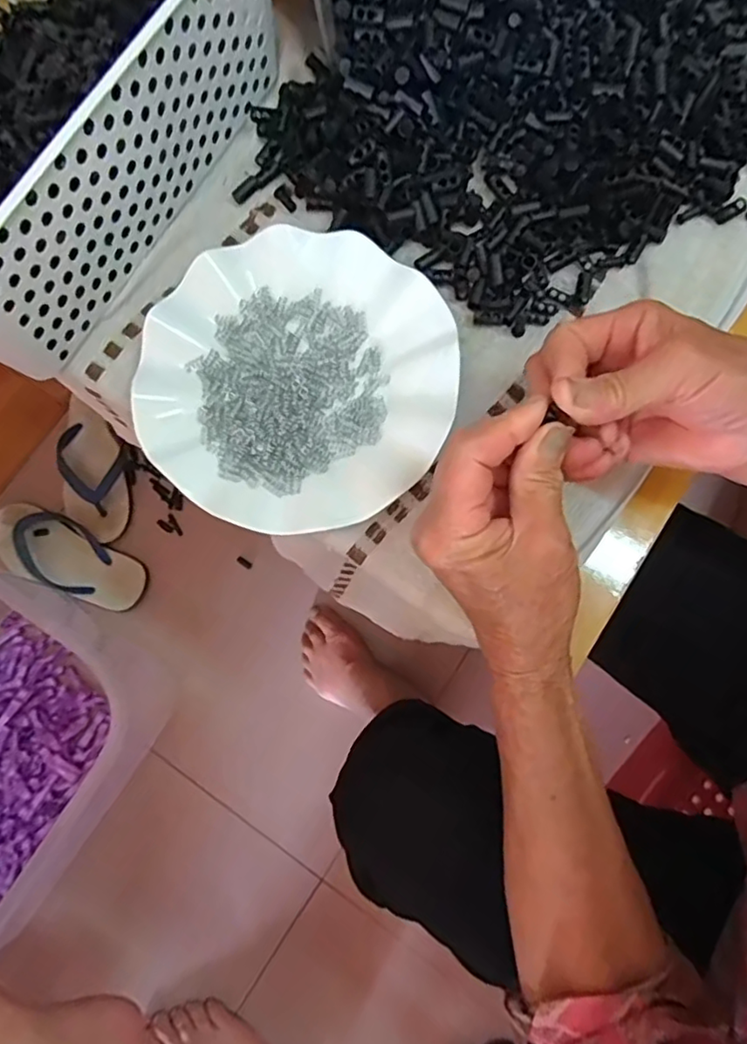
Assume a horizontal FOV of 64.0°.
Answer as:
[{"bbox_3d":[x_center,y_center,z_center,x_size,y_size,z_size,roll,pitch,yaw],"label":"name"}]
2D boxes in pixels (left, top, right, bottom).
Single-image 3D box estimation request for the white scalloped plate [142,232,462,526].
[{"bbox_3d":[-0.045,-0.085,0.355,0.179,0.019,0.175,0,79,0],"label":"white scalloped plate"}]

